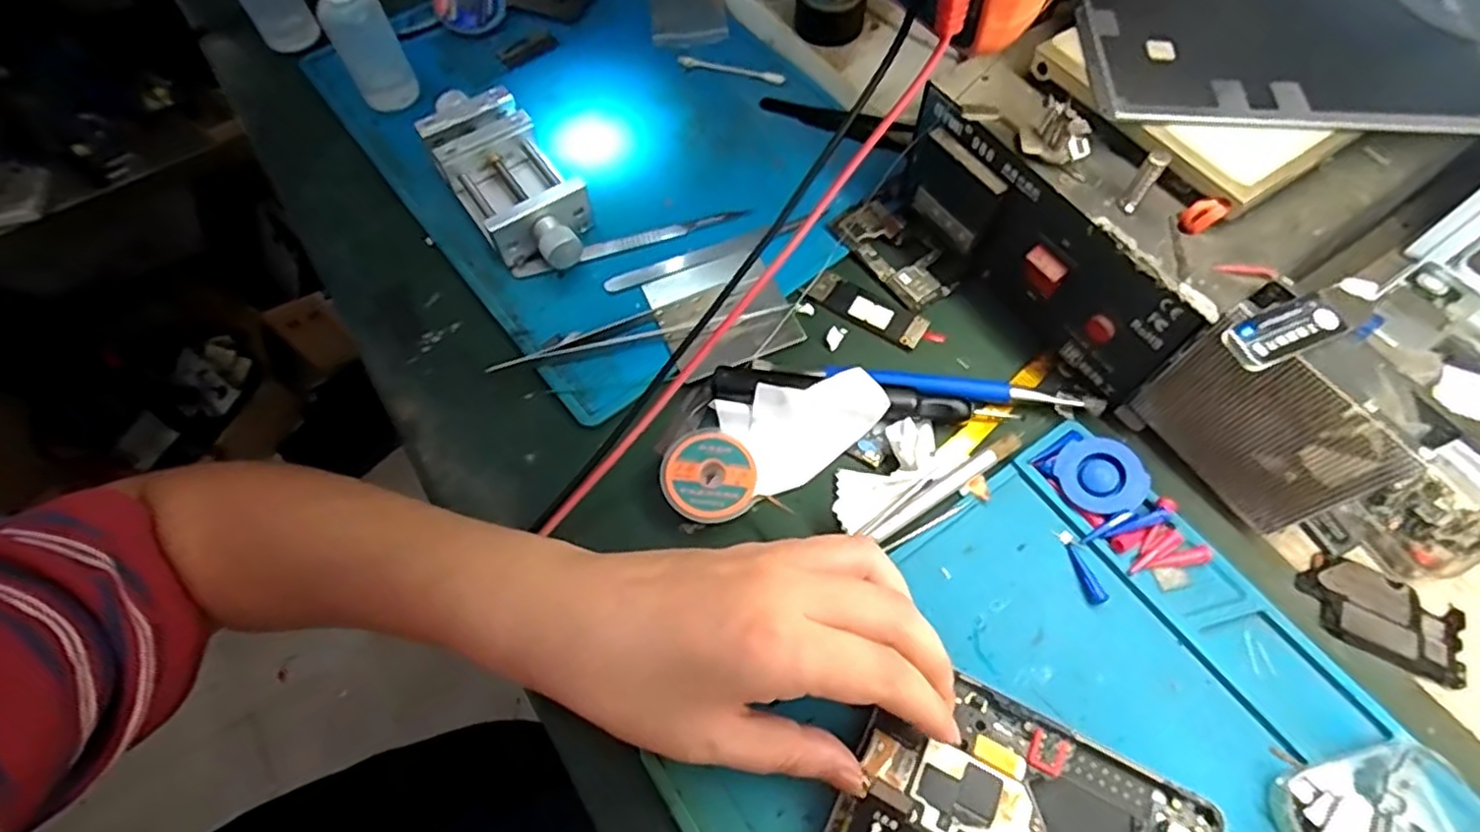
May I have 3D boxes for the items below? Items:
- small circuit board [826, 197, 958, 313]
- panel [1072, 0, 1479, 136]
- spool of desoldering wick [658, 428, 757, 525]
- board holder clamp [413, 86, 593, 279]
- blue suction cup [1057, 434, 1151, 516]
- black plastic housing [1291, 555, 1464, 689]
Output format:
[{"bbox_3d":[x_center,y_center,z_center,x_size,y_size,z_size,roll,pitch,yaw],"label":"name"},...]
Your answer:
[{"bbox_3d":[0.086,-0.091,0.385,0.038,0.006,0.071,-34,67,-15],"label":"small circuit board"},{"bbox_3d":[0.249,-0.168,0.305,0.194,0.006,0.116,3,64,2],"label":"panel"},{"bbox_3d":[-0.015,0.029,0.323,0.041,0.011,0.045,-1,63,1],"label":"spool of desoldering wick"},{"bbox_3d":[-0.133,-0.136,0.398,0.059,0.034,0.136,-31,66,-13],"label":"board holder clamp"},{"bbox_3d":[0.163,0.027,0.315,0.033,0.008,0.037,-37,66,7],"label":"blue suction cup"},{"bbox_3d":[0.274,0.085,0.297,0.063,0.006,0.038,26,67,14],"label":"black plastic housing"}]

